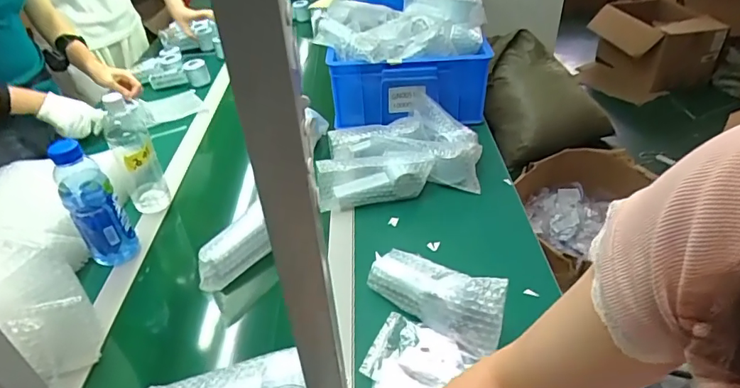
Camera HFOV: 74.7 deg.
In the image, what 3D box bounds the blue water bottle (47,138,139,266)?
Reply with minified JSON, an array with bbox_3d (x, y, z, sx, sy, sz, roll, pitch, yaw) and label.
[{"bbox_3d":[-0.426,0.015,0.751,0.071,0.207,0.064,-29,44,-30],"label":"blue water bottle"}]

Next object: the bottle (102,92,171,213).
[{"bbox_3d":[-0.408,-0.065,0.845,0.068,0.215,0.057,-21,41,-22],"label":"bottle"}]

